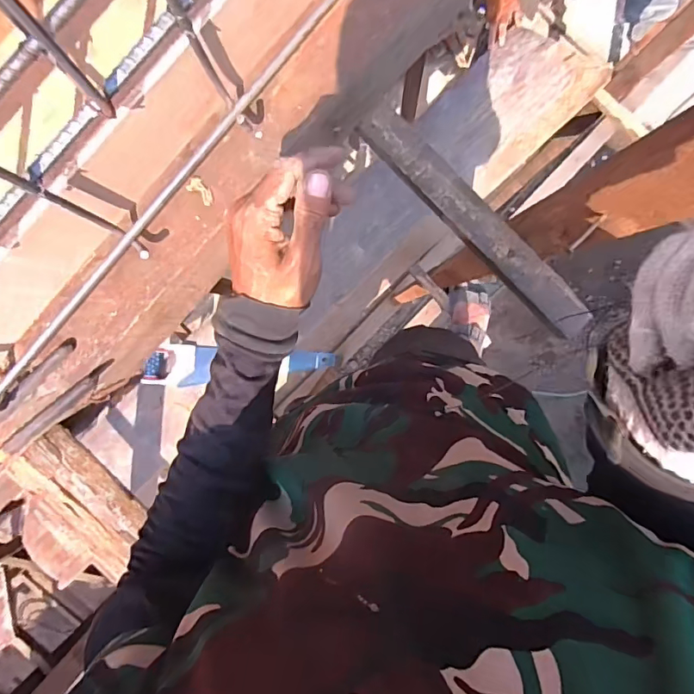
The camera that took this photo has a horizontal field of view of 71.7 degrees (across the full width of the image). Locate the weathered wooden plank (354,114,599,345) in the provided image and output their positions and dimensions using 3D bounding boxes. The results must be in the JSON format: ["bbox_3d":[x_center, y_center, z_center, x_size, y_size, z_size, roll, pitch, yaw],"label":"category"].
[{"bbox_3d":[0.166,-0.156,0.602,0.047,0.023,0.376,-45,90,3],"label":"weathered wooden plank"}]

